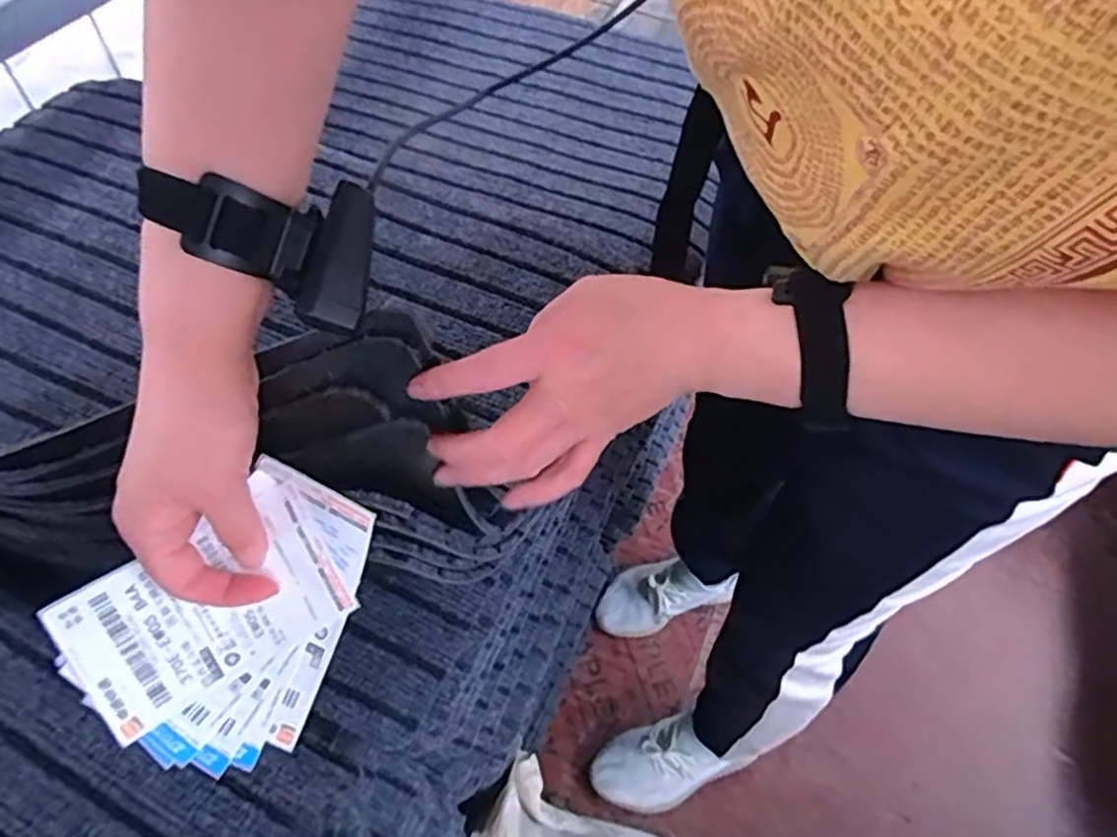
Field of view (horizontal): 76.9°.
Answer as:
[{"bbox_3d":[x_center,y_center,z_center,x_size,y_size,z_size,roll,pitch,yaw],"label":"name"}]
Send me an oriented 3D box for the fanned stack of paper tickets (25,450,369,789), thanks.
[{"bbox_3d":[-0.172,0.094,0.352,0.126,0.025,0.149,23,86,-8],"label":"fanned stack of paper tickets"}]

